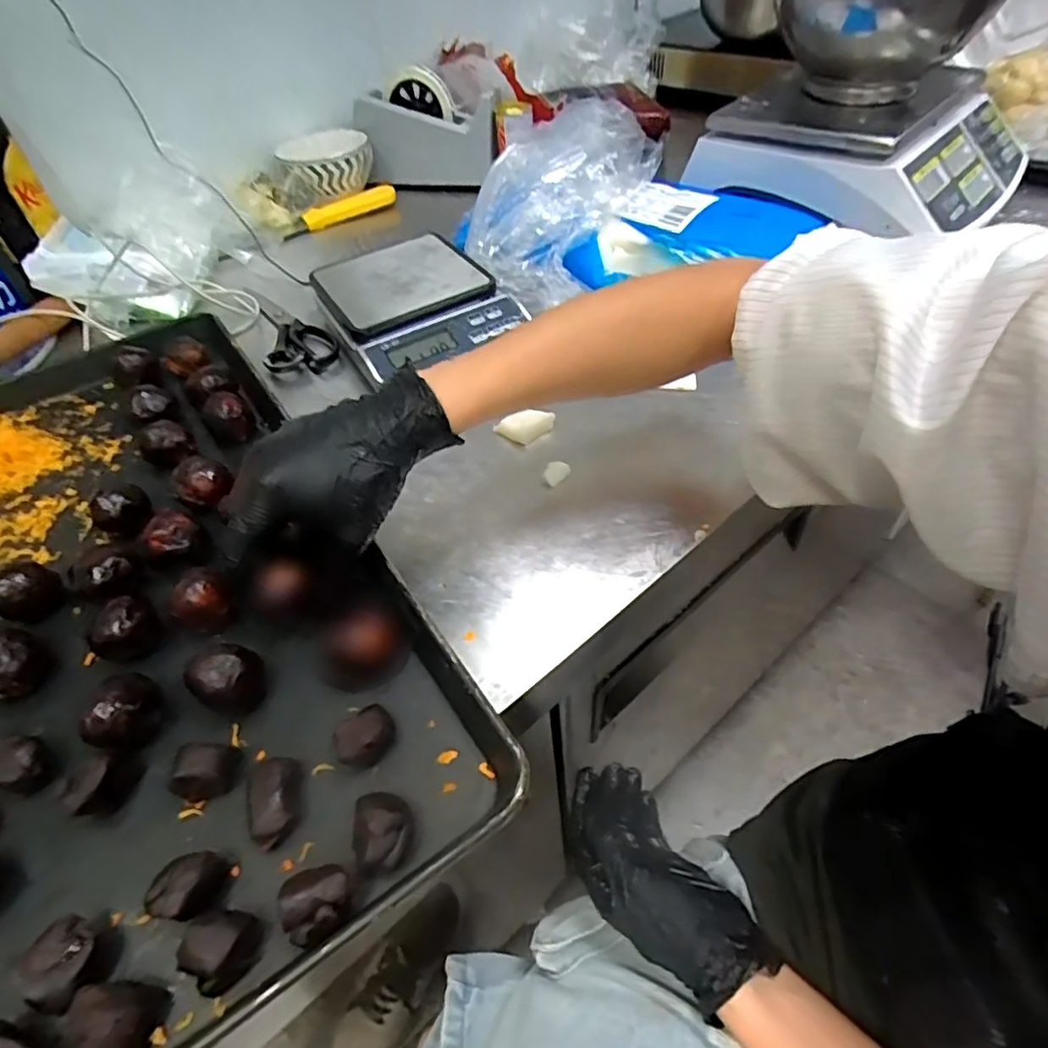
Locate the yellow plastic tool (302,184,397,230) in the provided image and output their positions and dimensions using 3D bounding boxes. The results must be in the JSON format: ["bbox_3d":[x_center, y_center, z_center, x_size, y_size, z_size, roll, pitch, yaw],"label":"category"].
[{"bbox_3d":[-0.236,-0.434,0.828,0.129,0.020,0.019,-32,52,-20],"label":"yellow plastic tool"}]

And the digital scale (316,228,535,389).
[{"bbox_3d":[-0.114,-0.226,0.610,0.155,0.045,0.213,-23,50,-14],"label":"digital scale"}]

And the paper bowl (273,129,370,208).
[{"bbox_3d":[-0.270,-0.486,0.840,0.128,0.072,0.103,-14,48,-6],"label":"paper bowl"}]

